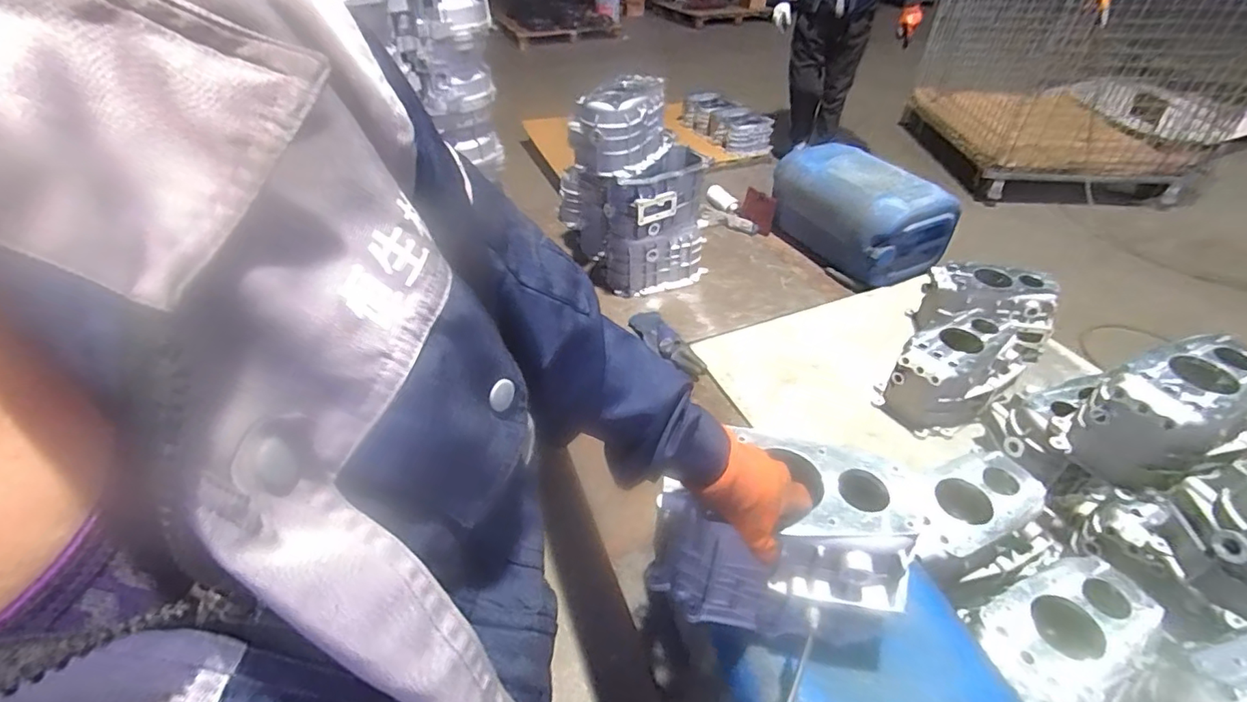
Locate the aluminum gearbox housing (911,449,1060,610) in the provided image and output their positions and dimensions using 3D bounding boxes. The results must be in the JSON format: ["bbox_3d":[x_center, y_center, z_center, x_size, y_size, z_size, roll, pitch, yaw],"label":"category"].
[{"bbox_3d":[0.515,0.270,0.830,0.223,0.138,0.164,-15,43,-16],"label":"aluminum gearbox housing"}]

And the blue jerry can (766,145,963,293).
[{"bbox_3d":[0.644,-0.400,1.549,0.238,0.228,0.475,-18,44,-19],"label":"blue jerry can"}]

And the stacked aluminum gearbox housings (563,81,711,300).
[{"bbox_3d":[0.026,-0.422,1.415,0.321,0.461,0.297,-15,43,-16],"label":"stacked aluminum gearbox housings"}]

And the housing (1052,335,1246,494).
[{"bbox_3d":[0.798,0.095,0.795,0.210,0.167,0.147,-12,43,-13],"label":"housing"}]

